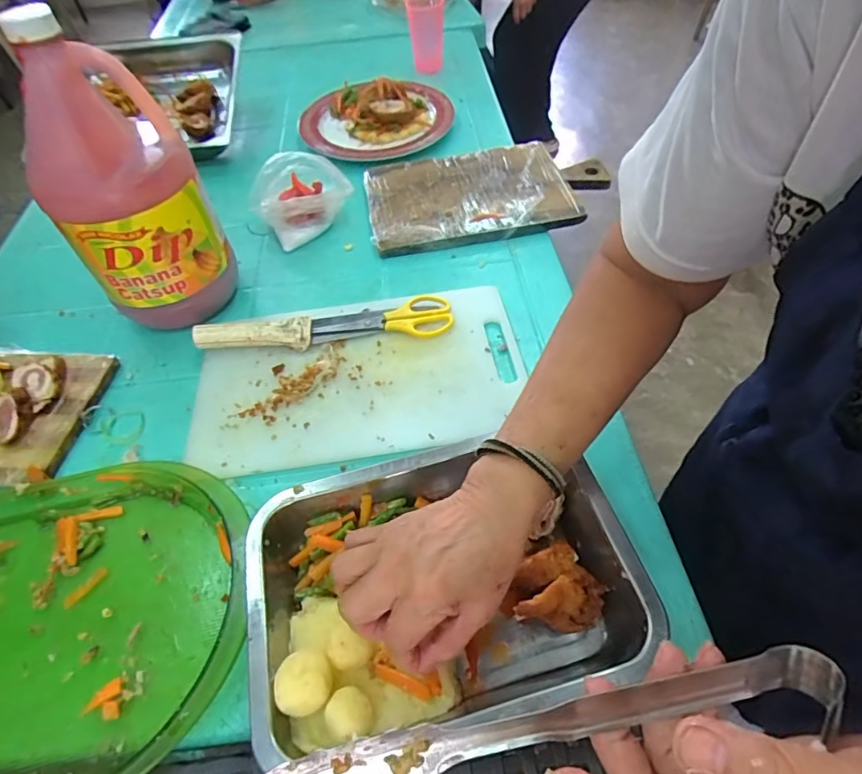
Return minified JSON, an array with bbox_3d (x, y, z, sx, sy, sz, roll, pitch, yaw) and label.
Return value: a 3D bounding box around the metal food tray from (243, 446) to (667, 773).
[{"bbox_3d":[0.006,0.134,0.364,0.260,0.055,0.177,-12,54,-4],"label":"metal food tray"}]

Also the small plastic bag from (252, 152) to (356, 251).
[{"bbox_3d":[-0.171,-0.255,0.682,0.124,0.083,0.093,-33,58,-18],"label":"small plastic bag"}]

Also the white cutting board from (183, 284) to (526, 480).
[{"bbox_3d":[-0.075,-0.018,0.524,0.332,0.017,0.198,-10,54,-2],"label":"white cutting board"}]

